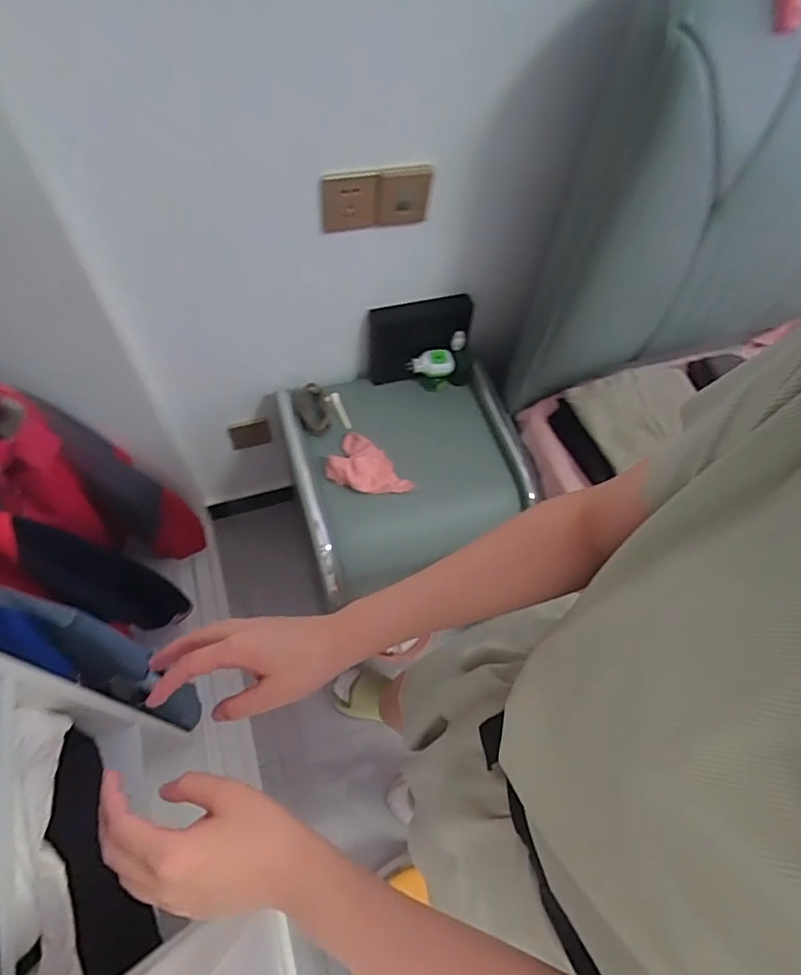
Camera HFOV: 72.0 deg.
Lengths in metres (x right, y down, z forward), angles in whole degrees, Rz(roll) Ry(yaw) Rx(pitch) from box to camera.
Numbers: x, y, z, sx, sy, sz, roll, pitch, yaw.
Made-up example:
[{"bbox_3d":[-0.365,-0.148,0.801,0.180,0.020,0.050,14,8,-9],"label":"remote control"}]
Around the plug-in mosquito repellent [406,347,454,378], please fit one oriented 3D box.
[{"bbox_3d":[0.060,-0.251,1.104,0.096,0.047,0.042,-6,65,-1],"label":"plug-in mosquito repellent"}]

